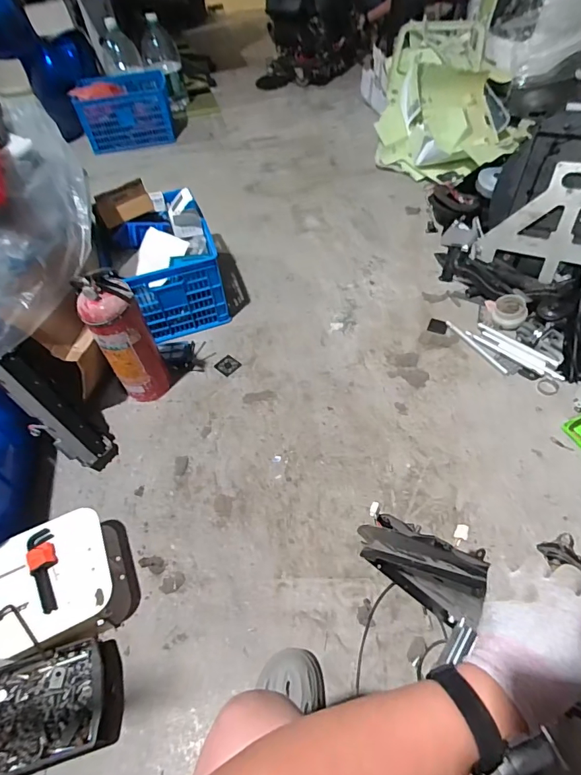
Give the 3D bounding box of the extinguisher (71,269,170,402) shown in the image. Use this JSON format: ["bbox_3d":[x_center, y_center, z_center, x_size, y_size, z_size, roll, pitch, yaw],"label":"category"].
[{"bbox_3d":[-0.456,-0.133,1.183,0.132,0.420,0.127,-25,54,-16],"label":"extinguisher"}]

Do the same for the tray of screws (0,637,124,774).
[{"bbox_3d":[-0.468,0.609,0.805,0.270,0.069,0.184,-15,52,-8],"label":"tray of screws"}]

